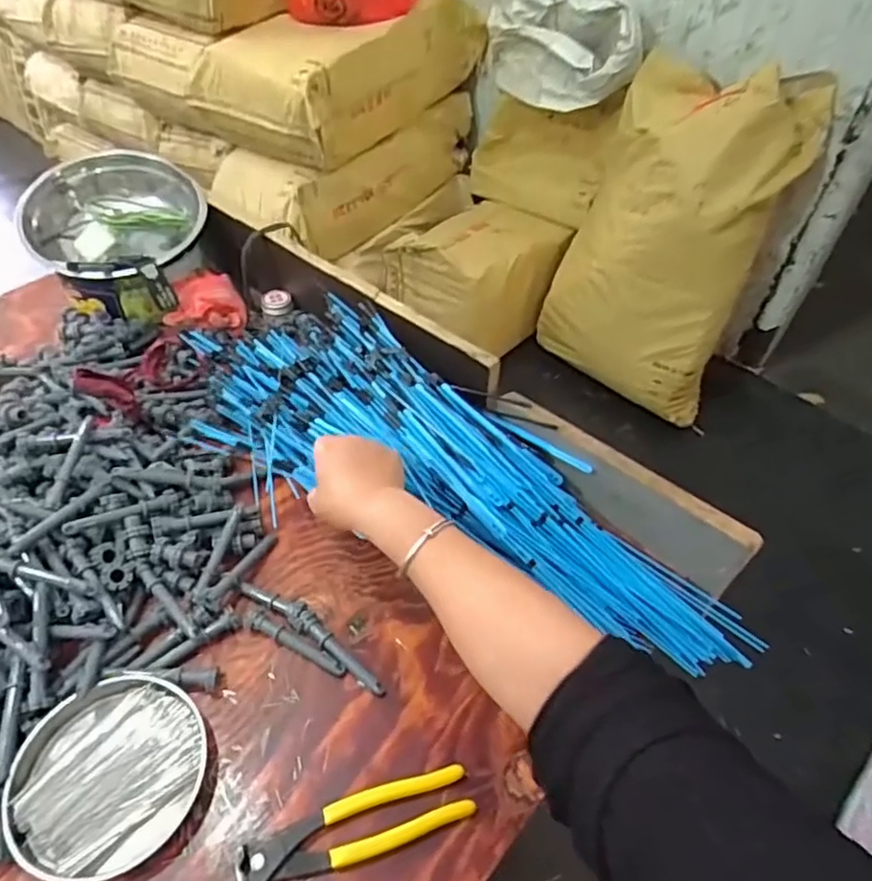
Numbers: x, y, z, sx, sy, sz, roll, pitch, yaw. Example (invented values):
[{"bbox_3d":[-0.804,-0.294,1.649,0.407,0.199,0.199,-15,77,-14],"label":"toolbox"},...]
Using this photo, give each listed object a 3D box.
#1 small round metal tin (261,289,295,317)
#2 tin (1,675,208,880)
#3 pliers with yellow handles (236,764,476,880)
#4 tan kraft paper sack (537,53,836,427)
[{"bbox_3d":[-0.213,-0.185,0.831,0.039,0.019,0.033,-14,50,-16],"label":"small round metal tin"},{"bbox_3d":[-0.240,0.245,0.460,0.129,0.020,0.125,2,48,-2],"label":"tin"},{"bbox_3d":[-0.056,0.281,0.450,0.165,0.013,0.039,-14,50,-15],"label":"pliers with yellow handles"},{"bbox_3d":[0.603,-0.519,1.672,0.511,0.852,0.250,26,37,21],"label":"tan kraft paper sack"}]

